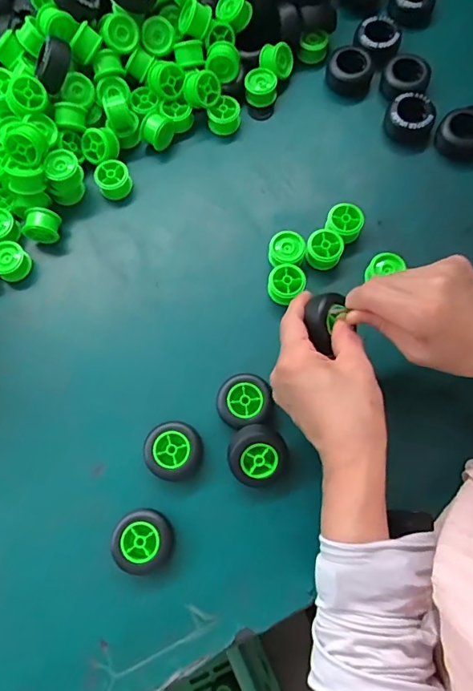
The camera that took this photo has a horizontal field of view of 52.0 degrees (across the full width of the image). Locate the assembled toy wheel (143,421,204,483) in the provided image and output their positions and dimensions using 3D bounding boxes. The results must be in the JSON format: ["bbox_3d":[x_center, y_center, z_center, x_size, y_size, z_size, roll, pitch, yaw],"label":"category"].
[{"bbox_3d":[-0.054,0.092,0.423,0.048,0.022,0.048,0,75,2],"label":"assembled toy wheel"}]

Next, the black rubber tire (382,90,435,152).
[{"bbox_3d":[0.178,-0.231,0.493,0.048,0.020,0.047,20,77,7],"label":"black rubber tire"}]

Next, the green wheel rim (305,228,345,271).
[{"bbox_3d":[0.084,-0.092,0.468,0.034,0.023,0.032,0,75,2],"label":"green wheel rim"}]

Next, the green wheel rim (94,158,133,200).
[{"bbox_3d":[-0.125,-0.169,0.492,0.033,0.020,0.034,0,75,2],"label":"green wheel rim"}]

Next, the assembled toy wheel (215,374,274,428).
[{"bbox_3d":[0.007,0.049,0.430,0.048,0.024,0.045,-9,75,-1],"label":"assembled toy wheel"}]

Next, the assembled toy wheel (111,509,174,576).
[{"bbox_3d":[-0.076,0.162,0.404,0.048,0.028,0.048,0,75,2],"label":"assembled toy wheel"}]

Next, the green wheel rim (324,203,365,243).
[{"bbox_3d":[0.105,-0.119,0.471,0.035,0.017,0.034,0,75,2],"label":"green wheel rim"}]

